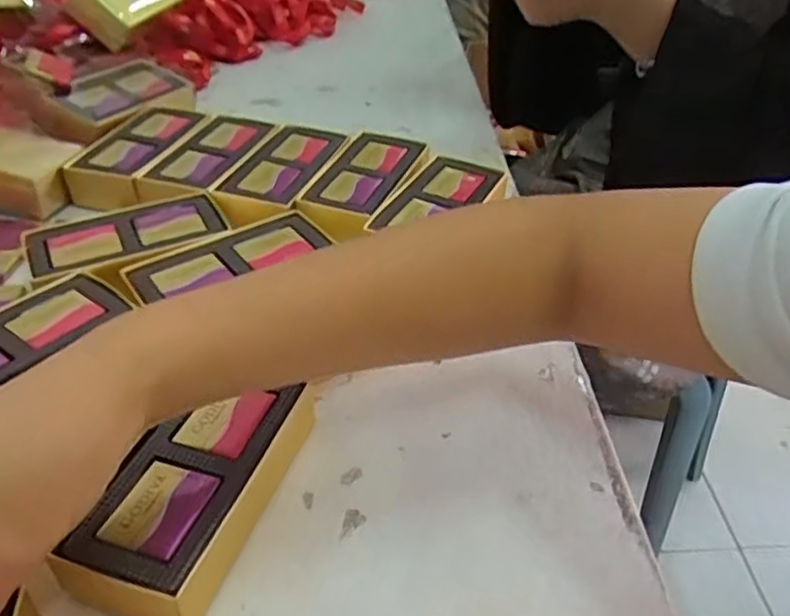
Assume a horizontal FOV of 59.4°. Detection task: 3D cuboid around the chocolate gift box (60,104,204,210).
[{"bbox_3d":[-0.196,-0.121,0.533,0.053,0.032,0.119,7,39,9],"label":"chocolate gift box"}]

